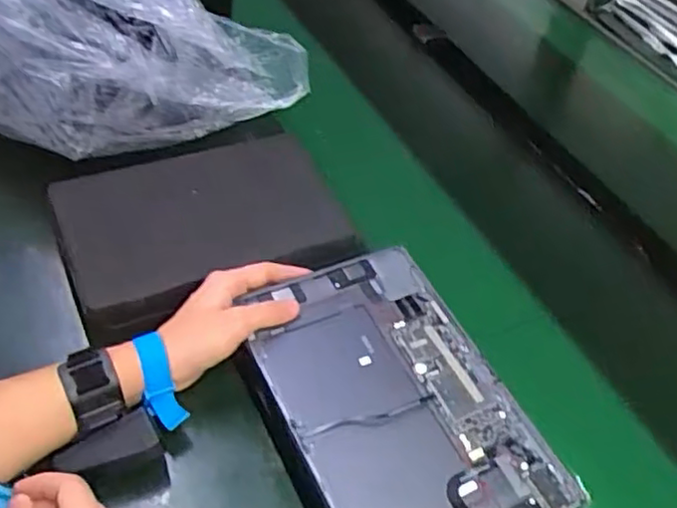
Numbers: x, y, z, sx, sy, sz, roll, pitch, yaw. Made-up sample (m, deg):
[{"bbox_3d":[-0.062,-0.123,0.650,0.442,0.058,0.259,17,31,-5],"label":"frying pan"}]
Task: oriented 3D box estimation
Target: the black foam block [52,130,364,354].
[{"bbox_3d":[-0.118,-0.026,0.613,0.248,0.042,0.169,-12,52,-24],"label":"black foam block"}]

